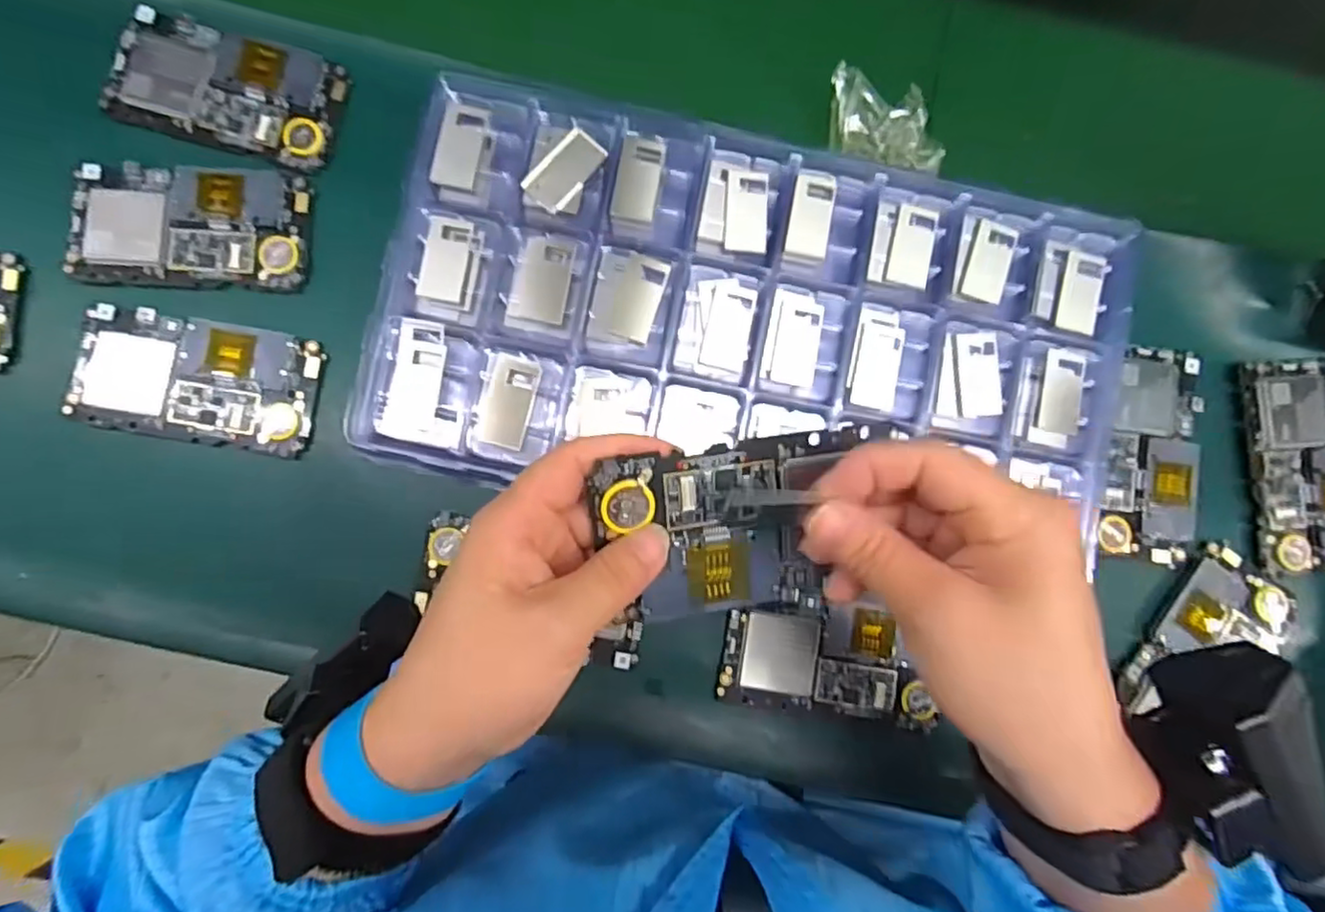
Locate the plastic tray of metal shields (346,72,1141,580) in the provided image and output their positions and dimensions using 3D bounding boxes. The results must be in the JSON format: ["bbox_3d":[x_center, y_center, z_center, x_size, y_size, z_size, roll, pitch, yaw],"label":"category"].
[{"bbox_3d":[0.051,-0.068,0.345,0.385,0.024,0.198,12,85,-4],"label":"plastic tray of metal shields"}]

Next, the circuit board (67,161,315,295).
[{"bbox_3d":[-0.260,-0.127,0.362,0.124,0.007,0.066,1,84,-4],"label":"circuit board"}]

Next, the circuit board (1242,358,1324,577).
[{"bbox_3d":[0.380,0.005,0.385,0.065,0.013,0.123,-4,87,-5],"label":"circuit board"}]

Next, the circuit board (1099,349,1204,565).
[{"bbox_3d":[0.287,-0.001,0.382,0.052,0.012,0.120,6,83,-3],"label":"circuit board"}]

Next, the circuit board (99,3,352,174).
[{"bbox_3d":[-0.245,-0.206,0.369,0.123,0.008,0.067,15,83,-2],"label":"circuit board"}]

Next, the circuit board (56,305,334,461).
[{"bbox_3d":[-0.253,-0.041,0.357,0.125,0.006,0.066,10,83,-3],"label":"circuit board"}]

